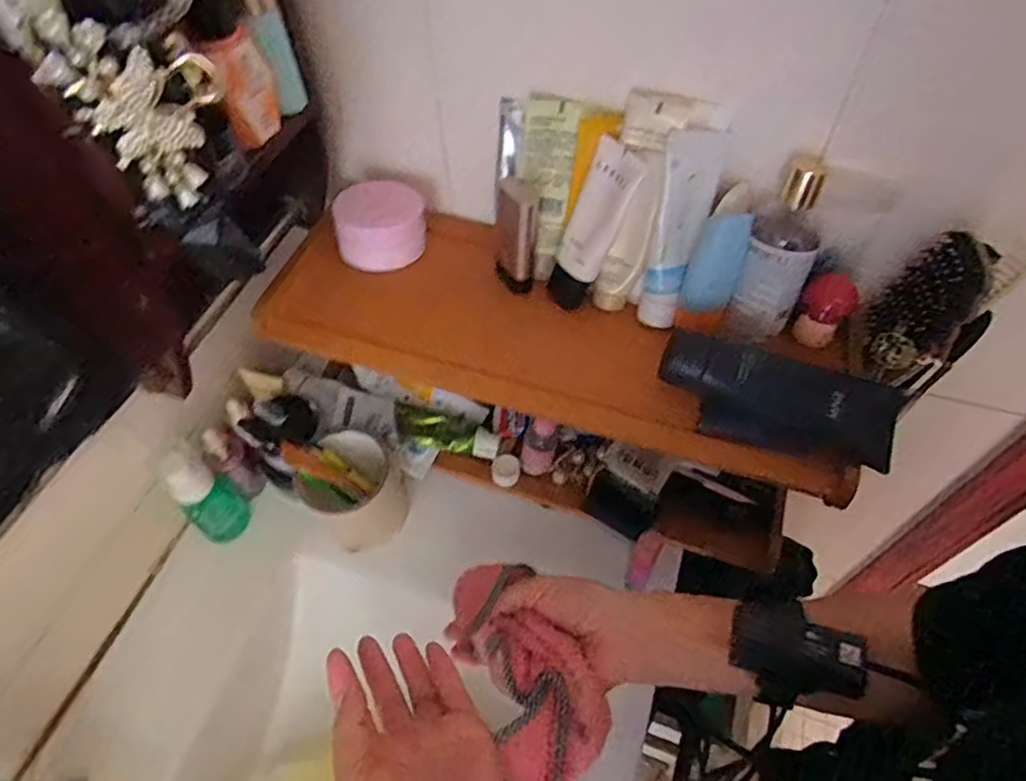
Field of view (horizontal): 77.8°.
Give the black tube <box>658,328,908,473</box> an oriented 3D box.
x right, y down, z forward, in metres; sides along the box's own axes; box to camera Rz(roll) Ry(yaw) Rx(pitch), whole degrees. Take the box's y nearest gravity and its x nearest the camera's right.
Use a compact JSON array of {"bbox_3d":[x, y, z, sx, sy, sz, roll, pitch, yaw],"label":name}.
[{"bbox_3d":[0.192,0.003,0.474,0.163,0.055,0.061,13,55,10],"label":"black tube"}]

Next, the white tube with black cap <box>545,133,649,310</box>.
[{"bbox_3d":[0.066,-0.128,0.512,0.024,0.135,0.046,-19,52,-44],"label":"white tube with black cap"}]

